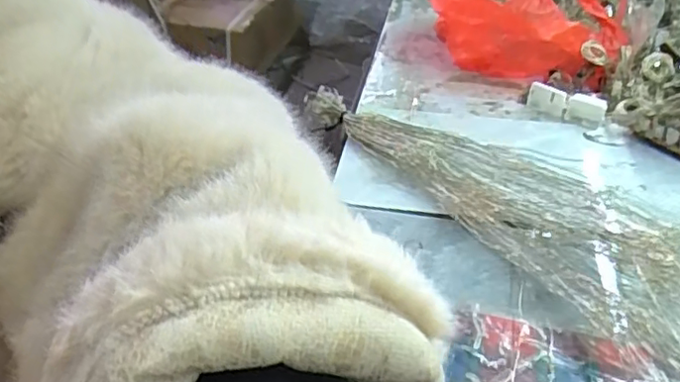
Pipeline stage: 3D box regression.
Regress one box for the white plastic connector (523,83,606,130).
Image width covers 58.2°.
[{"bbox_3d":[0.162,-0.061,0.438,0.054,0.021,0.014,22,41,26],"label":"white plastic connector"}]

